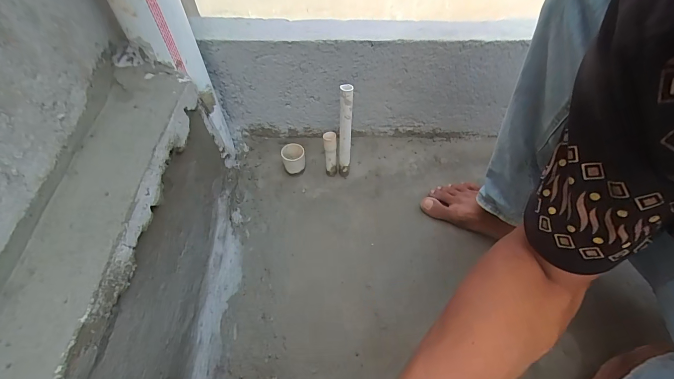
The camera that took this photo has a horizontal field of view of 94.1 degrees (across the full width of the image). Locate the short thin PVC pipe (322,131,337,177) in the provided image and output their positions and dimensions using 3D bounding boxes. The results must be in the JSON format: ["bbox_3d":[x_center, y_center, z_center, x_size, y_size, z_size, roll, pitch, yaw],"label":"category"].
[{"bbox_3d":[-0.013,-0.069,0.640,0.025,0.117,0.021,-2,56,-2],"label":"short thin PVC pipe"}]

